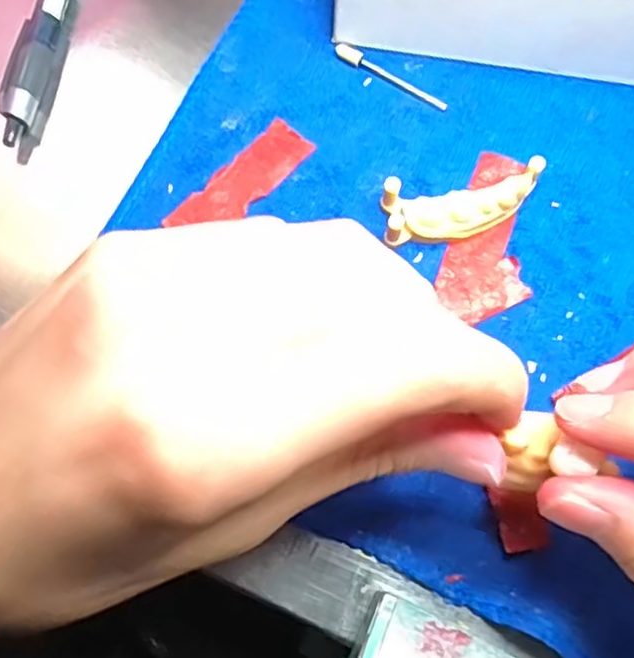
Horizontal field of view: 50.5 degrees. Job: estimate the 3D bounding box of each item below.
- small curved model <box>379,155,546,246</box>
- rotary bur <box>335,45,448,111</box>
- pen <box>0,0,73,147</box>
[{"bbox_3d":[0.050,-0.043,0.232,0.054,0.016,0.020,-6,72,-3],"label":"small curved model"},{"bbox_3d":[0.028,-0.096,0.254,0.047,0.004,0.005,28,74,8],"label":"rotary bur"},{"bbox_3d":[-0.103,-0.131,0.260,0.014,0.011,0.133,8,72,1],"label":"pen"}]

